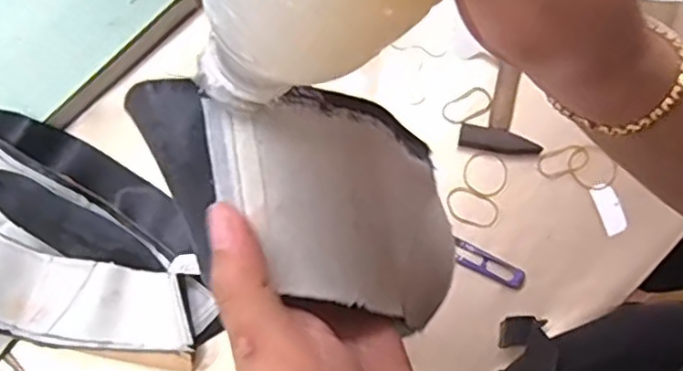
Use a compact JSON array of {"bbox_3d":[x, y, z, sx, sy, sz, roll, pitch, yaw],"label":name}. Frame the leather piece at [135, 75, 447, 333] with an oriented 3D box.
[{"bbox_3d":[0.001,0.011,0.277,0.042,0.161,0.085,-2,72,44],"label":"leather piece"}]

